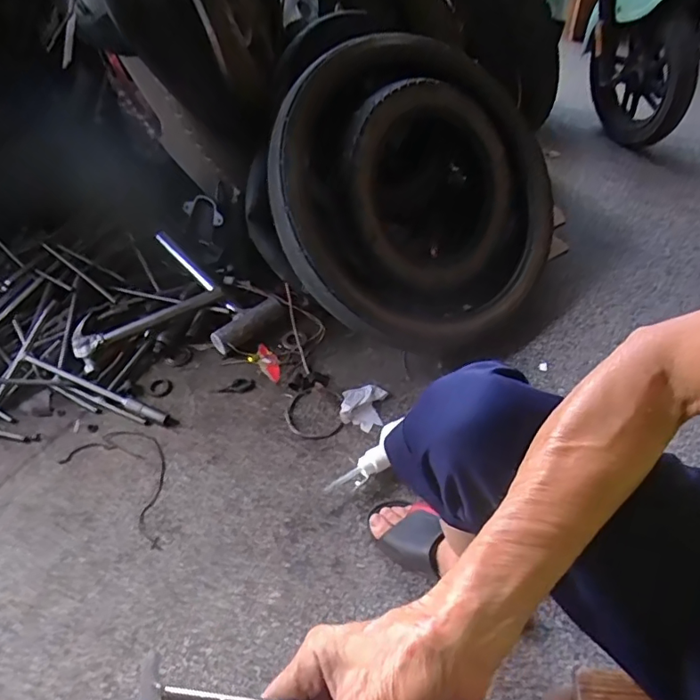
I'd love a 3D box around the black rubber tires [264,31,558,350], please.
[{"bbox_3d":[0.086,-0.256,1.001,0.194,0.519,0.493,-10,42,58],"label":"black rubber tires"}]

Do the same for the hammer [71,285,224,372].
[{"bbox_3d":[-0.394,-0.072,1.036,0.279,0.027,0.125,-30,53,-23],"label":"hammer"}]

